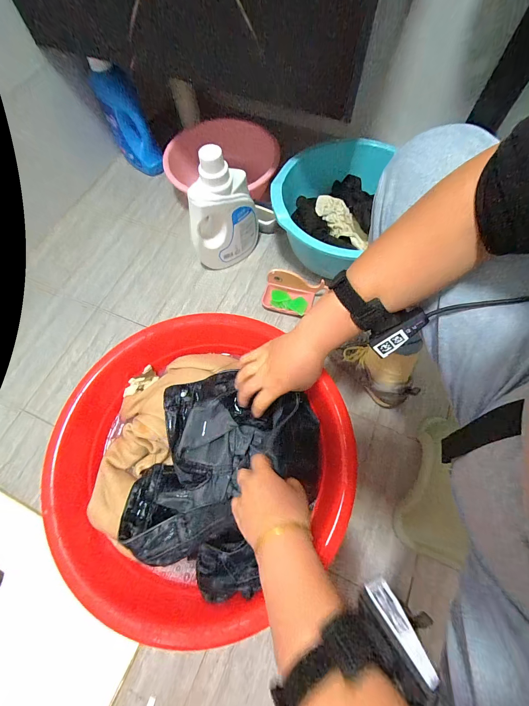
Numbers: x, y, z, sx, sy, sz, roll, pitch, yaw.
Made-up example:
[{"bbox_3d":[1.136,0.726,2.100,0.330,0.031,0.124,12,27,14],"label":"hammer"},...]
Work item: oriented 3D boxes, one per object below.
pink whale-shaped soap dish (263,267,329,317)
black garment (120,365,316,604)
[{"bbox_3d":[0.070,-0.144,0.729,0.148,0.070,0.082,14,68,7],"label":"pink whale-shaped soap dish"},{"bbox_3d":[-0.059,0.187,0.460,0.270,0.086,0.297,0,67,1],"label":"black garment"}]

